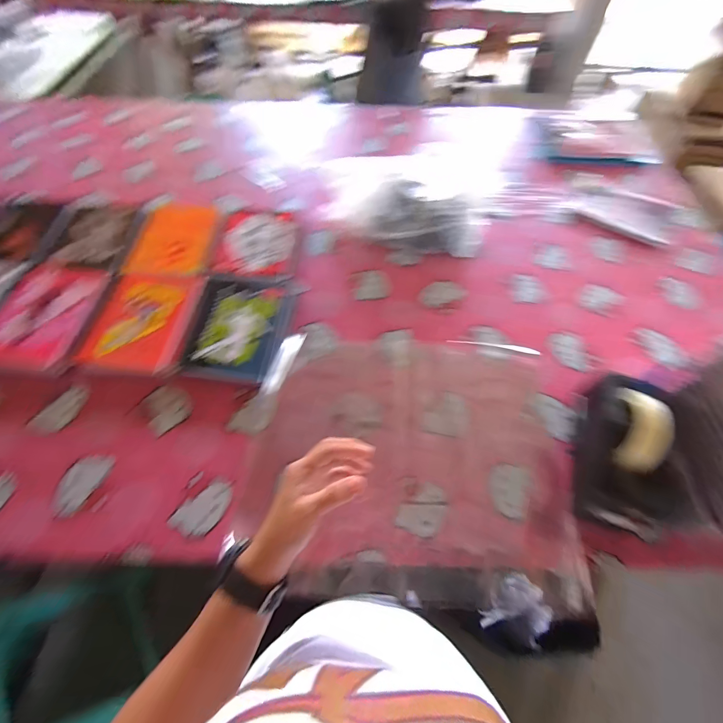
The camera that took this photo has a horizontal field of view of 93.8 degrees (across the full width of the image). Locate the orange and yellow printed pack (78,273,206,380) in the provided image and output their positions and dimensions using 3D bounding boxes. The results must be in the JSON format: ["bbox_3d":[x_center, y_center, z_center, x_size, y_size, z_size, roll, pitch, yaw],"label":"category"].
[{"bbox_3d":[-0.396,-0.074,0.618,0.171,0.032,0.199,8,62,3],"label":"orange and yellow printed pack"}]

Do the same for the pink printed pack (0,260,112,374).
[{"bbox_3d":[-0.581,-0.096,0.633,0.178,0.030,0.238,3,62,0],"label":"pink printed pack"}]

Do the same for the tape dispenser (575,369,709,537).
[{"bbox_3d":[0.359,0.117,0.465,0.073,0.116,0.205,17,63,8],"label":"tape dispenser"}]

